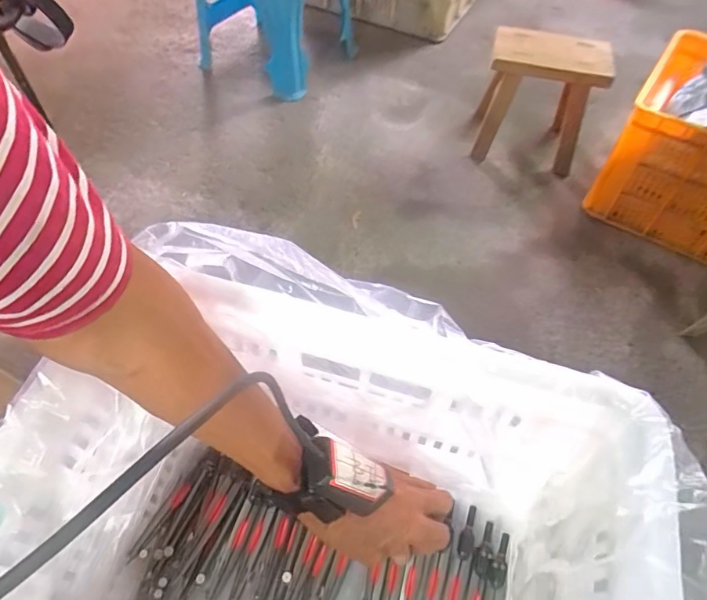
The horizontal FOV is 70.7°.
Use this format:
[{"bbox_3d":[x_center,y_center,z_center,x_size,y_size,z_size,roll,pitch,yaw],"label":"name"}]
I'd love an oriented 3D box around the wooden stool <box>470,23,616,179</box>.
[{"bbox_3d":[0.388,-0.423,1.062,0.231,0.237,0.131,16,56,9],"label":"wooden stool"}]

